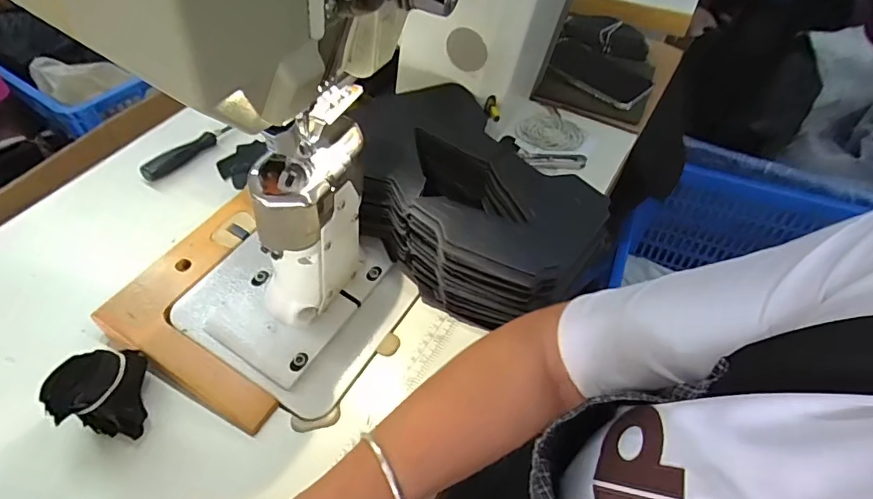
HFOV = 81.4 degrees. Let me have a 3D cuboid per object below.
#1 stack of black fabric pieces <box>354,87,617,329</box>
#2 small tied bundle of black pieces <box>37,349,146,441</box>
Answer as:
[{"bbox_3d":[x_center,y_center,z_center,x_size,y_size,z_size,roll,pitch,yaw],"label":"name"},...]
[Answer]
[{"bbox_3d":[0.030,-0.046,0.503,0.181,0.108,0.253,-33,58,-25],"label":"stack of black fabric pieces"},{"bbox_3d":[-0.262,0.107,0.403,0.039,0.077,0.066,-8,51,-7],"label":"small tied bundle of black pieces"}]

